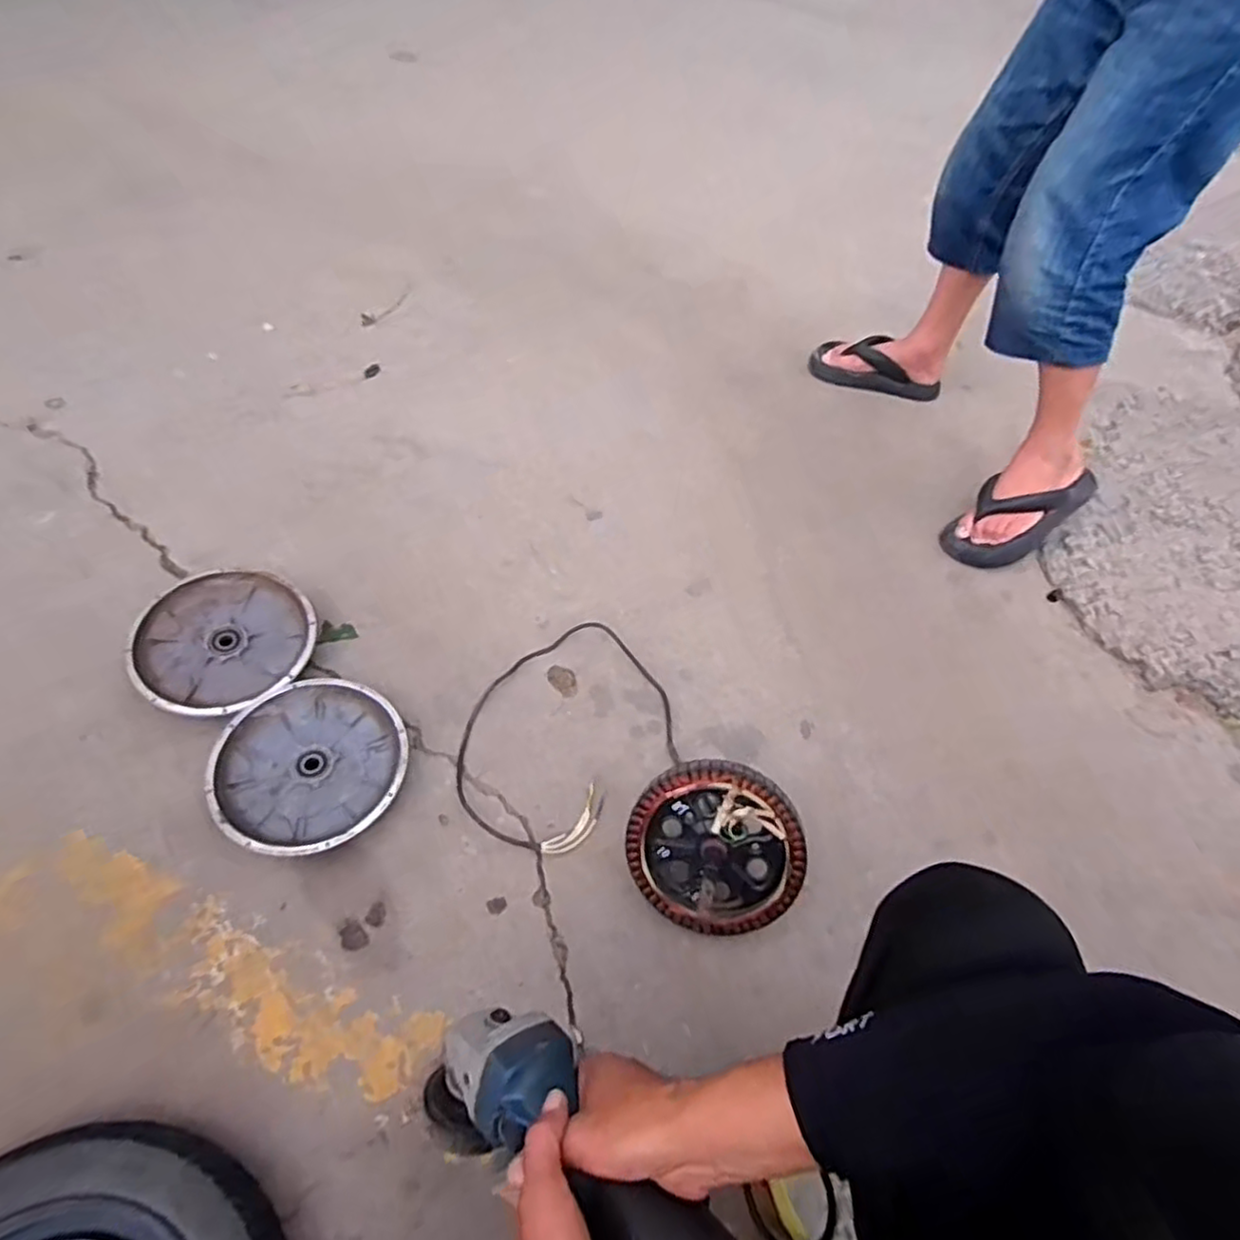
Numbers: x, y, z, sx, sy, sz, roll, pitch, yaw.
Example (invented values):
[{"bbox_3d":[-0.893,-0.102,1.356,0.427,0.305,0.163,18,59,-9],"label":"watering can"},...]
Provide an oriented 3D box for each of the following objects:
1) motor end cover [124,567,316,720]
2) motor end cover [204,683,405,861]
[{"bbox_3d":[-0.506,0.027,0.874,0.208,0.064,0.212,-36,69,-28],"label":"motor end cover"},{"bbox_3d":[-0.358,0.172,0.798,0.209,0.056,0.209,39,59,16],"label":"motor end cover"}]

